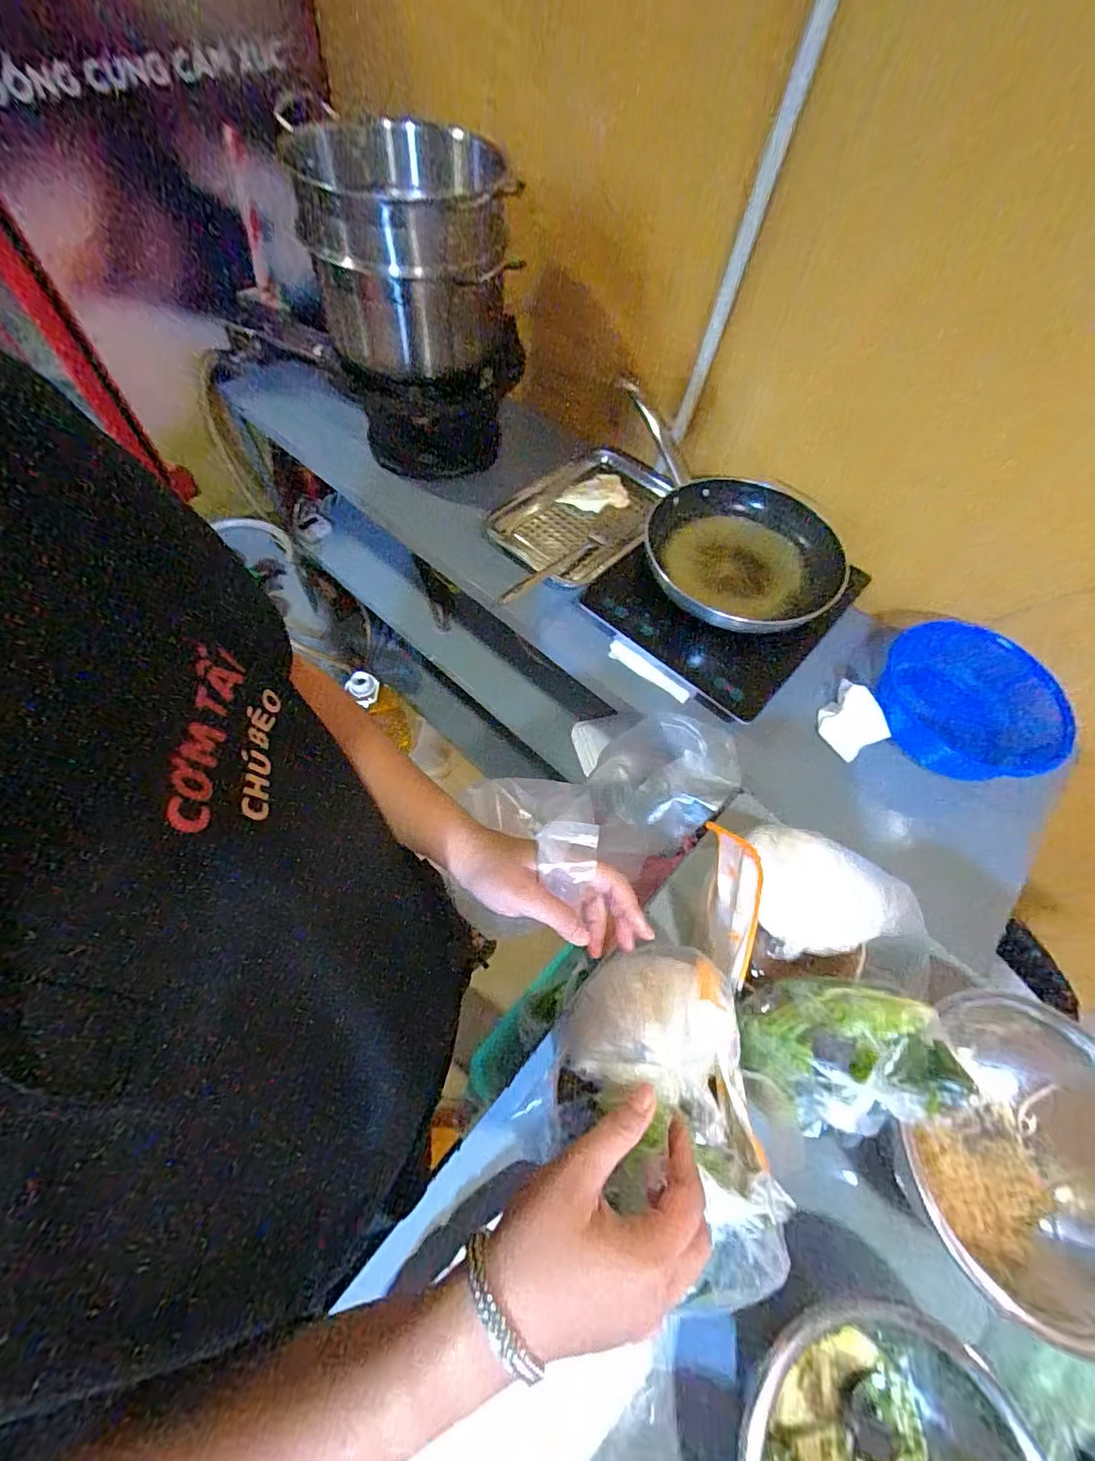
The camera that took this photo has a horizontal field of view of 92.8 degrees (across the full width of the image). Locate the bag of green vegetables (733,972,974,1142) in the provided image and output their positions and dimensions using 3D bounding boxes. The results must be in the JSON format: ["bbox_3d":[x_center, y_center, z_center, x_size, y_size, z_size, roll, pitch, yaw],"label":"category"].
[{"bbox_3d":[0.214,0.238,0.385,0.125,0.084,0.097,-3,61,-6],"label":"bag of green vegetables"}]

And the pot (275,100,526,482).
[{"bbox_3d":[-0.190,-0.661,0.727,0.263,0.240,0.278,-16,63,-13],"label":"pot"}]

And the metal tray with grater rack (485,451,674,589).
[{"bbox_3d":[0.057,-0.353,0.856,0.230,0.044,0.306,33,64,14],"label":"metal tray with grater rack"}]

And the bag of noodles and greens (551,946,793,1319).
[{"bbox_3d":[0.076,0.253,0.351,0.134,0.079,0.200,0,61,-4],"label":"bag of noodles and greens"}]

